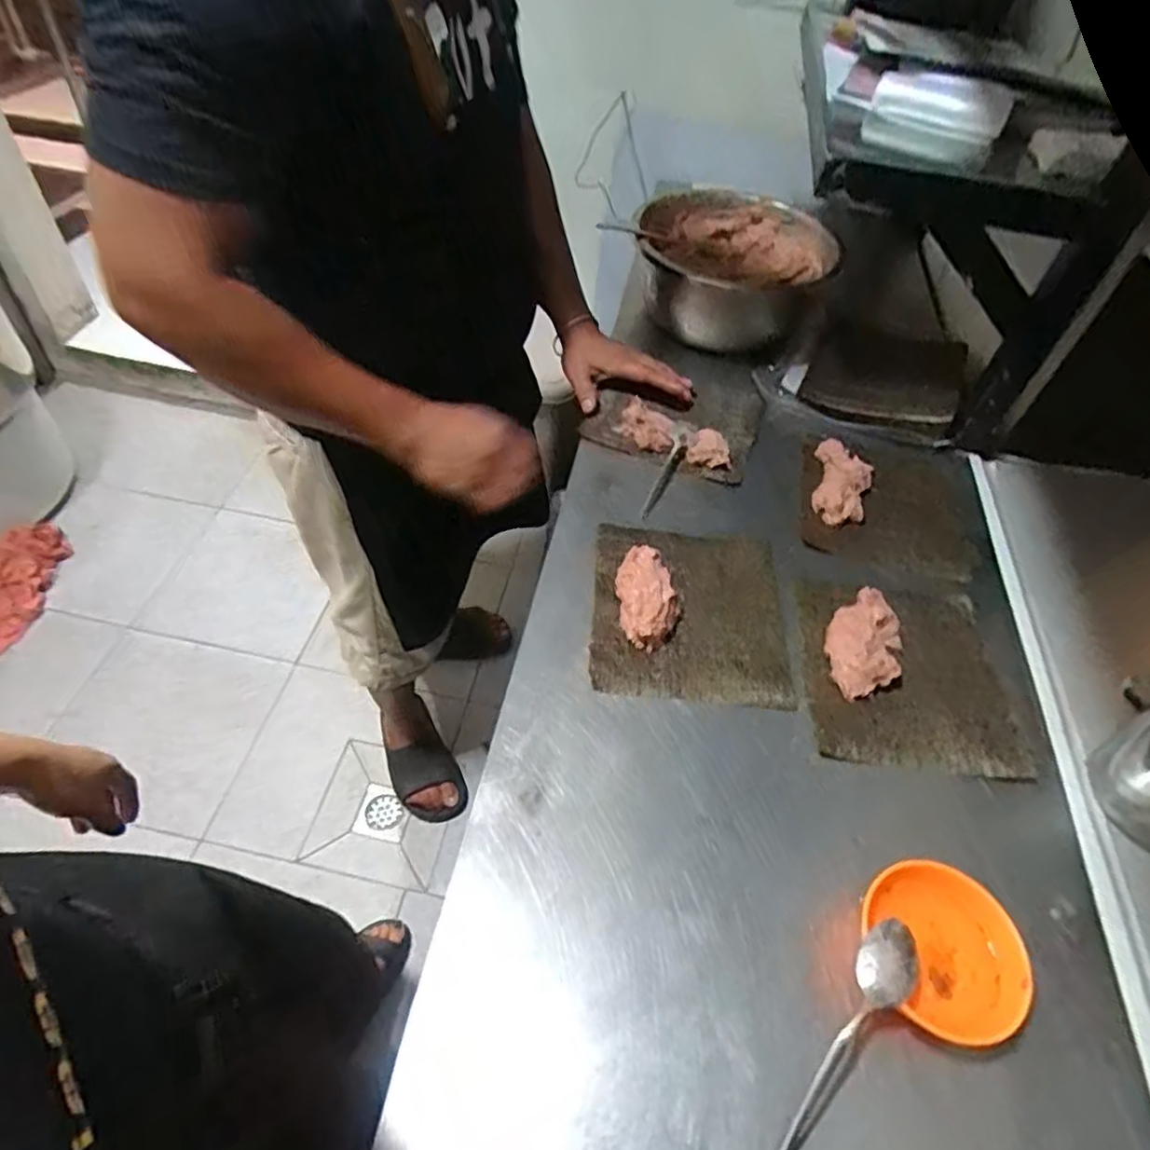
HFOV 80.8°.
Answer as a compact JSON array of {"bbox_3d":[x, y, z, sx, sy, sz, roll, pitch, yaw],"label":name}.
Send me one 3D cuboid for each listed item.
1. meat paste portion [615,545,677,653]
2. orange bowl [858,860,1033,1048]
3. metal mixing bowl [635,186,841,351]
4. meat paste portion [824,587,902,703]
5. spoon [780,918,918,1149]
[{"bbox_3d":[0.068,0.019,0.655,0.051,0.031,0.109,-2,52,-6],"label":"meat paste portion"},{"bbox_3d":[0.247,0.259,0.465,0.097,0.049,0.109,-8,53,-11],"label":"orange bowl"},{"bbox_3d":[0.224,-0.442,0.980,0.256,0.123,0.255,3,50,-3],"label":"metal mixing bowl"},{"bbox_3d":[0.276,0.064,0.643,0.066,0.027,0.118,24,54,13],"label":"meat paste portion"},{"bbox_3d":[0.168,0.297,0.427,0.033,0.016,0.168,34,77,20],"label":"spoon"}]

